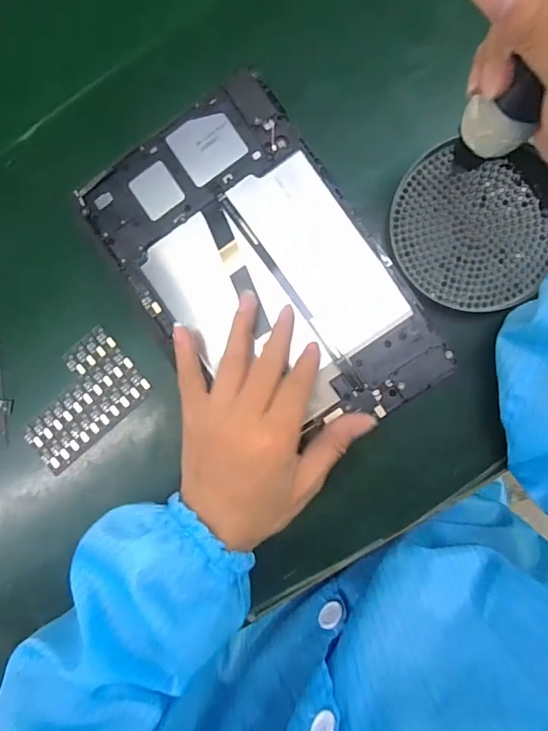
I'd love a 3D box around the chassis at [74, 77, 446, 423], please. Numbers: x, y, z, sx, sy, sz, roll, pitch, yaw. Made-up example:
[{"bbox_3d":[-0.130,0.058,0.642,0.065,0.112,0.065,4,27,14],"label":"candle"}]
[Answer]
[{"bbox_3d":[-0.007,-0.058,0.303,0.141,0.010,0.232,-36,88,4],"label":"chassis"}]

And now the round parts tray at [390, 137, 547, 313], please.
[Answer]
[{"bbox_3d":[0.136,-0.091,0.307,0.109,0.005,0.105,0,91,4],"label":"round parts tray"}]

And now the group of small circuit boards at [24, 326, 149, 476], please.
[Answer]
[{"bbox_3d":[-0.142,0.026,0.335,0.096,0.004,0.059,-42,88,4],"label":"group of small circuit boards"}]

